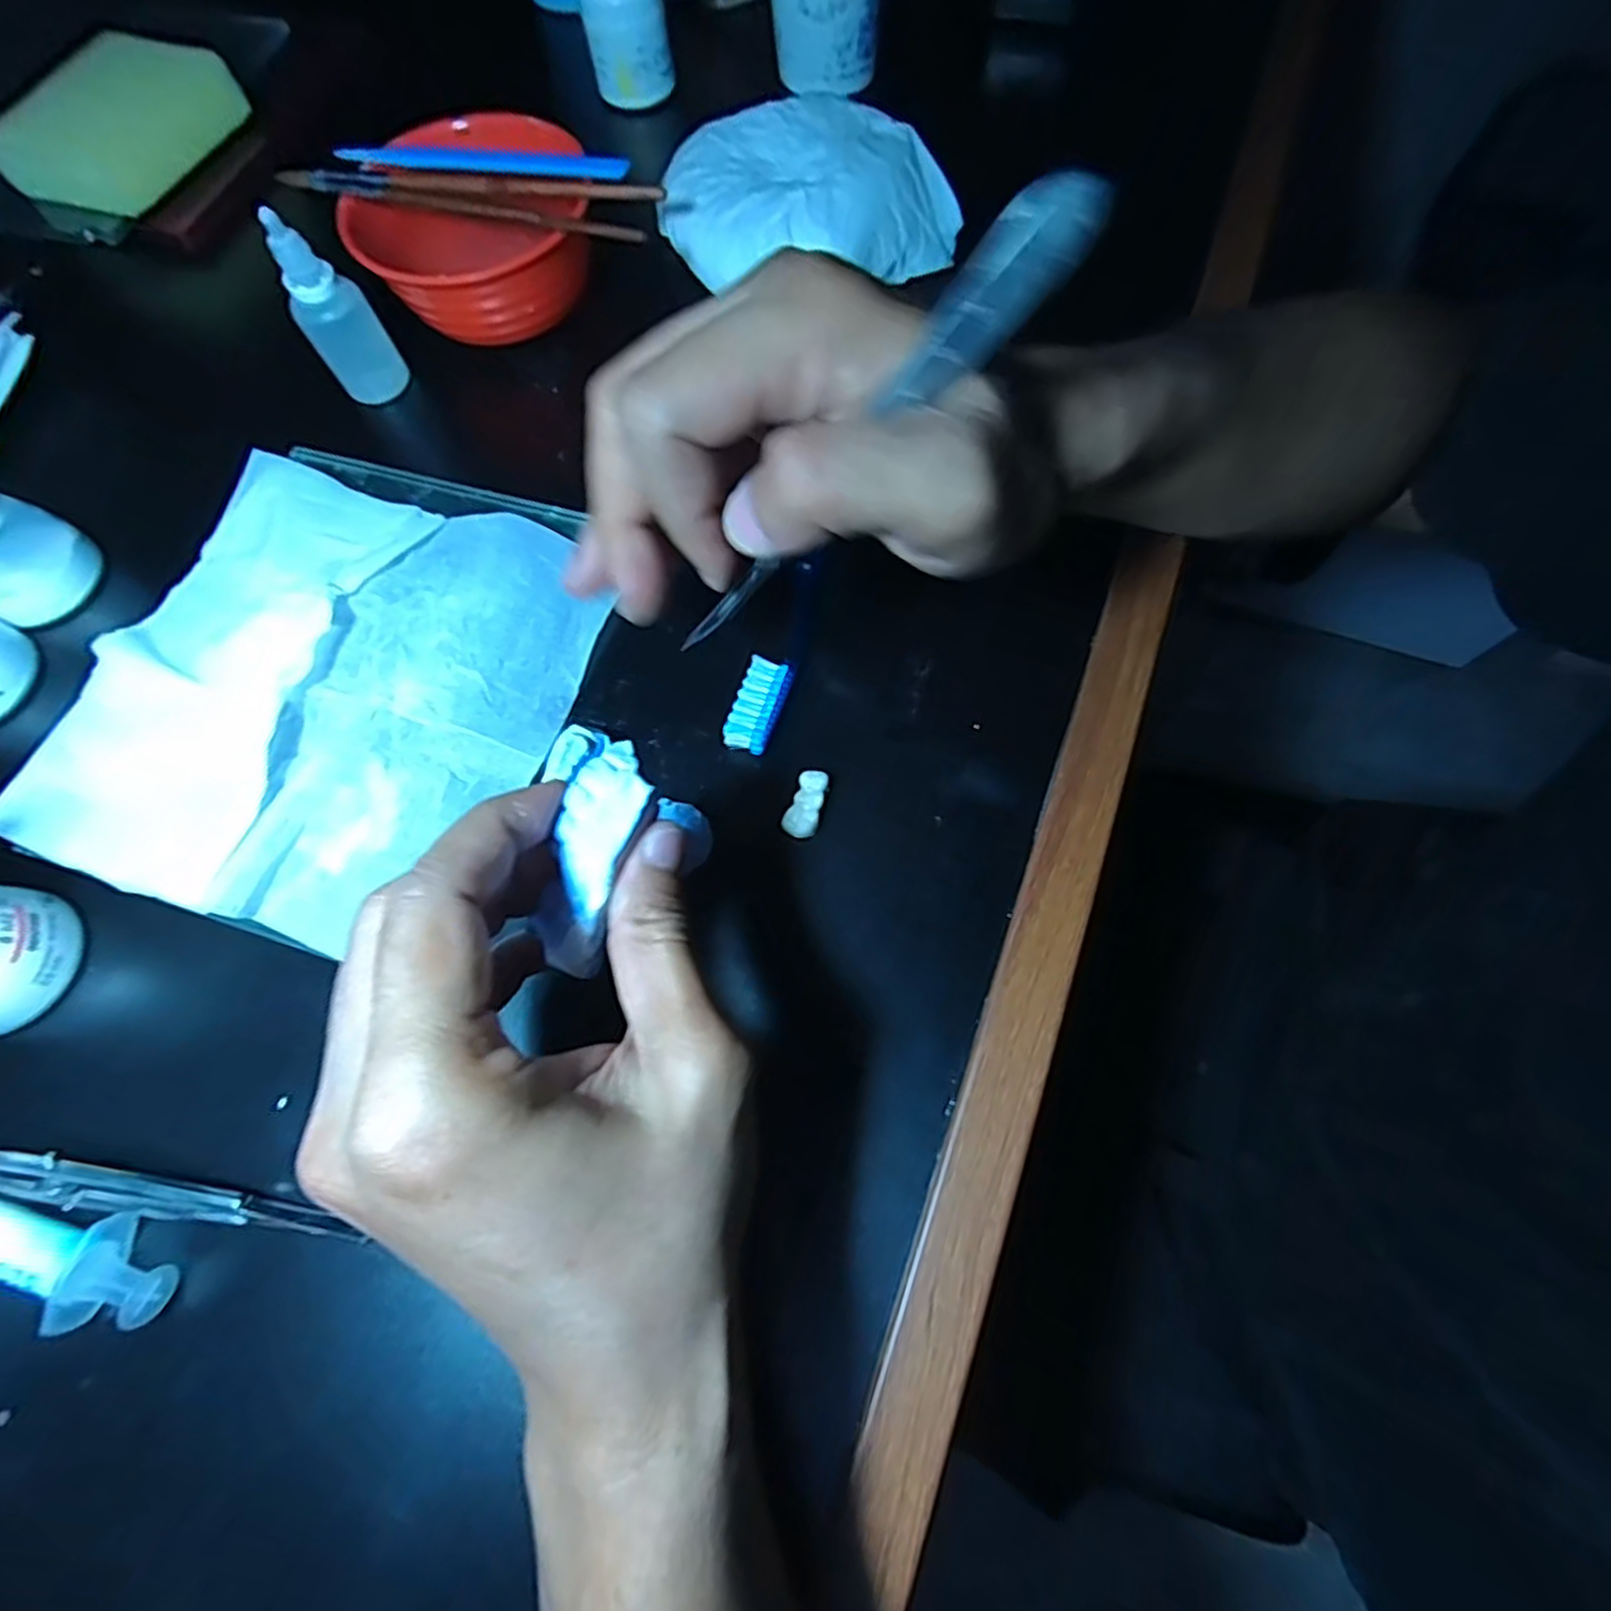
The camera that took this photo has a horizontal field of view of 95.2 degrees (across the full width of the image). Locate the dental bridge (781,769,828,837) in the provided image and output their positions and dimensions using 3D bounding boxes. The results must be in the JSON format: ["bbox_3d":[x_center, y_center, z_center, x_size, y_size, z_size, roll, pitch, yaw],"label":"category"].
[{"bbox_3d":[0.000,-0.001,0.268,0.012,0.007,0.024,16,71,7],"label":"dental bridge"}]

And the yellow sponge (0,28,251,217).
[{"bbox_3d":[-0.361,-0.362,0.389,0.075,0.028,0.111,29,73,11],"label":"yellow sponge"}]

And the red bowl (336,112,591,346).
[{"bbox_3d":[-0.152,-0.262,0.338,0.106,0.043,0.085,-9,69,-2],"label":"red bowl"}]

